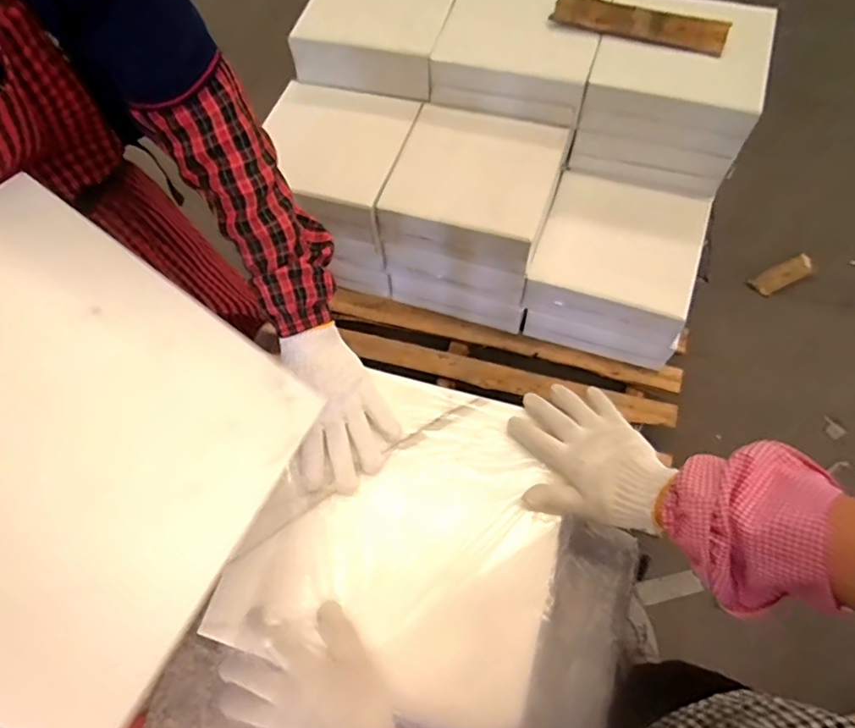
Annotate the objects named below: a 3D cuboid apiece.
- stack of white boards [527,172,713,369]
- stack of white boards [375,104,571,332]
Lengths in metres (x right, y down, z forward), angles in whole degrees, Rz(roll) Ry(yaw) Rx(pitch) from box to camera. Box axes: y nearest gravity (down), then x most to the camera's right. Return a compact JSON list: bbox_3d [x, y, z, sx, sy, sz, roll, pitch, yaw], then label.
[{"bbox_3d":[0.403,-0.216,1.215,0.334,0.194,0.332,15,64,9],"label":"stack of white boards"},{"bbox_3d":[0.099,-0.320,1.248,0.329,0.275,0.337,15,64,9],"label":"stack of white boards"}]

